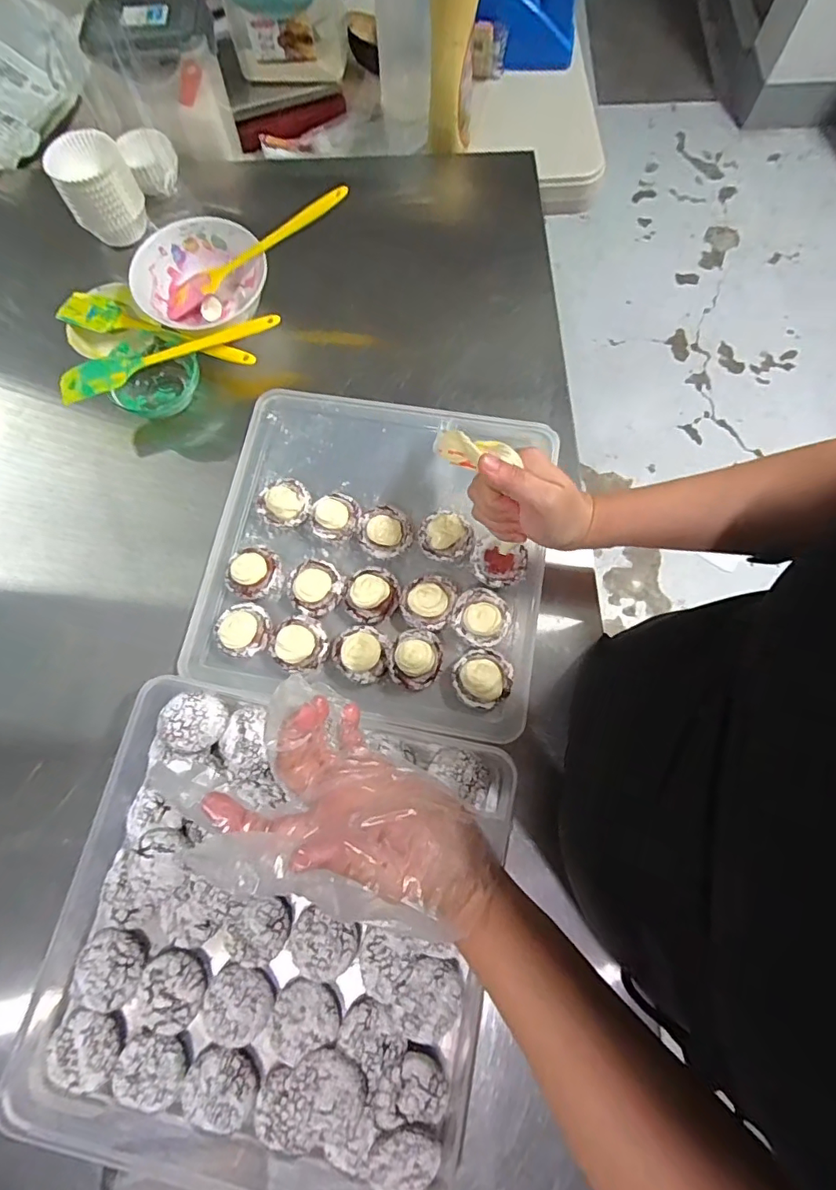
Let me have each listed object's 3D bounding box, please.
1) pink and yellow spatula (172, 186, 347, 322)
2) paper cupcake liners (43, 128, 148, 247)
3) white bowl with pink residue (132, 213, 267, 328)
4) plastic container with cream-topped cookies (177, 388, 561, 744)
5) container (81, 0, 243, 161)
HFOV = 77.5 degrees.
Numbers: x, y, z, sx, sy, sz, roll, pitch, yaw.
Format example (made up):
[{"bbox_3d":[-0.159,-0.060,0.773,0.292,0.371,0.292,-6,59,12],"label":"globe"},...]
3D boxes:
[{"bbox_3d":[-0.159,-0.331,0.504,0.208,0.014,0.036,-21,74,17],"label":"pink and yellow spatula"},{"bbox_3d":[-0.325,-0.417,0.536,0.061,0.078,0.069,7,74,2],"label":"paper cupcake liners"},{"bbox_3d":[-0.216,-0.310,0.525,0.128,0.051,0.120,15,74,4],"label":"white bowl with pink residue"},{"bbox_3d":[-0.036,-0.043,0.474,0.295,0.052,0.291,10,74,3],"label":"plastic container with cream-topped cookies"},{"bbox_3d":[-0.281,-0.568,0.577,0.134,0.120,0.085,-20,75,-6],"label":"container"}]

